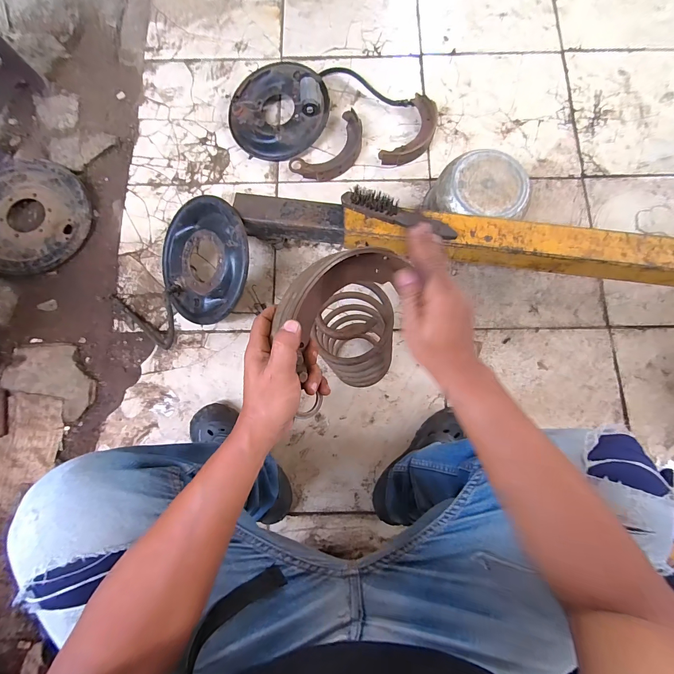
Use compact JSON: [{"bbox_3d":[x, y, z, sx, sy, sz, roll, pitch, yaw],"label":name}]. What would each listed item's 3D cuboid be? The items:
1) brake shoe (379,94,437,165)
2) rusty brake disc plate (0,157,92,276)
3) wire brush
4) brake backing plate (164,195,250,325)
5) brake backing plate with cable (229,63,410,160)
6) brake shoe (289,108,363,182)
[{"bbox_3d":[0.203,-0.543,0.855,0.103,0.037,0.219,32,83,6],"label":"brake shoe"},{"bbox_3d":[-0.806,-0.314,0.831,0.316,0.056,0.305,28,82,6],"label":"rusty brake disc plate"},{"bbox_3d":[0.121,-0.238,0.621,0.227,0.034,0.036,19,82,-1],"label":"wire brush"},{"bbox_3d":[-0.289,-0.169,0.710,0.265,0.036,0.273,2,95,29],"label":"brake backing plate"},{"bbox_3d":[-0.064,-0.644,0.855,0.467,0.080,0.250,-24,81,-3],"label":"brake backing plate with cable"},{"bbox_3d":[-0.011,-0.489,0.852,0.217,0.032,0.116,-41,82,-5],"label":"brake shoe"}]

